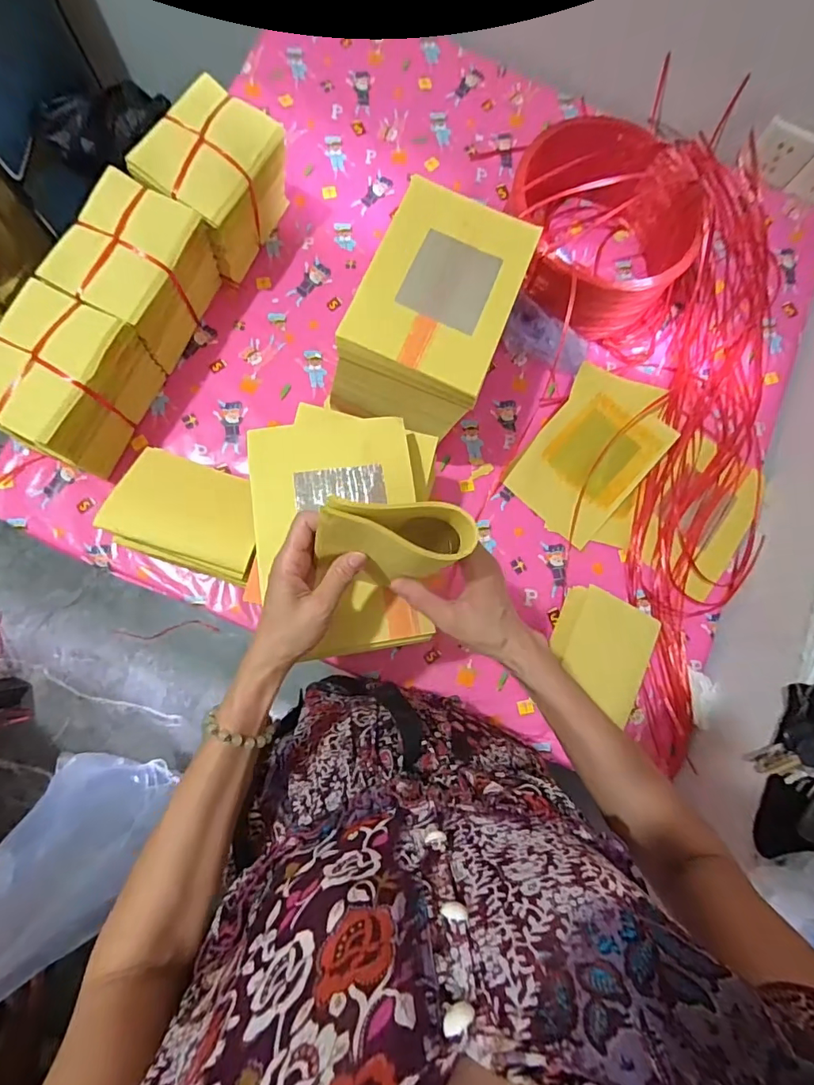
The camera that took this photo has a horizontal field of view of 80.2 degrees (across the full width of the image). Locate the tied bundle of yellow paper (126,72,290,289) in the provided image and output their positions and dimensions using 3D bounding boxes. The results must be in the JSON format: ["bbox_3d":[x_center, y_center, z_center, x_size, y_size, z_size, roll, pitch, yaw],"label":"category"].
[{"bbox_3d":[-0.249,-0.477,0.659,0.113,0.157,0.163,29,81,1],"label":"tied bundle of yellow paper"}]

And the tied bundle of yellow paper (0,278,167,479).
[{"bbox_3d":[-0.408,-0.192,0.592,0.118,0.129,0.167,25,80,-1],"label":"tied bundle of yellow paper"}]

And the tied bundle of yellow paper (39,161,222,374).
[{"bbox_3d":[-0.338,-0.340,0.626,0.111,0.135,0.163,25,81,1],"label":"tied bundle of yellow paper"}]

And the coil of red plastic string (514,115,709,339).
[{"bbox_3d":[0.286,-0.448,0.711,0.260,0.131,0.244,1,81,-3],"label":"coil of red plastic string"}]

